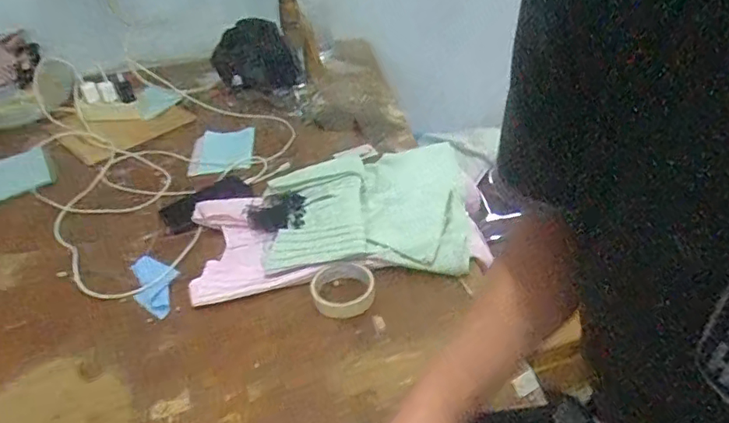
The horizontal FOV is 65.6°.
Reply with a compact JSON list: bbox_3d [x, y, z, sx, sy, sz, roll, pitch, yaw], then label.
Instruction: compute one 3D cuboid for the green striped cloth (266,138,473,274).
[{"bbox_3d":[0.000,-0.014,0.932,0.330,0.053,0.295,-2,36,4],"label":"green striped cloth"}]

